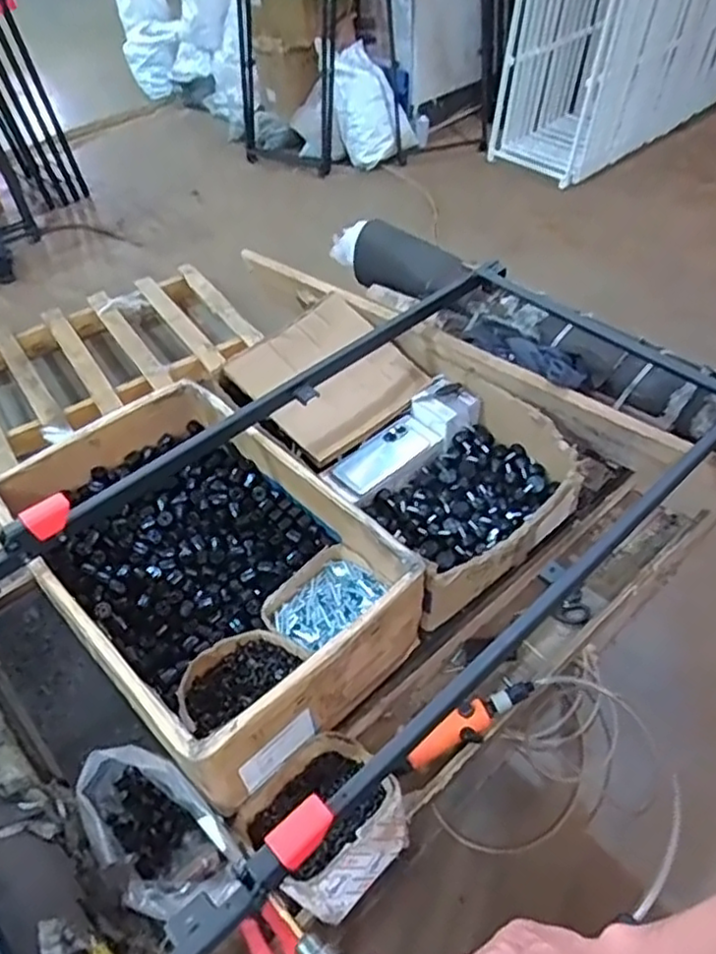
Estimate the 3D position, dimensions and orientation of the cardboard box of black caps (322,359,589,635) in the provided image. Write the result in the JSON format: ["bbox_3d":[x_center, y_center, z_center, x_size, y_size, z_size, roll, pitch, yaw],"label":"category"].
[{"bbox_3d":[0.138,0.007,1.047,0.328,0.112,0.334,-27,52,-20],"label":"cardboard box of black caps"}]

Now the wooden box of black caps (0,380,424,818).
[{"bbox_3d":[-0.213,0.112,0.934,0.353,0.139,0.533,-36,55,-26],"label":"wooden box of black caps"}]

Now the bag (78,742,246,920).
[{"bbox_3d":[-0.225,0.386,0.758,0.202,0.121,0.108,34,58,29],"label":"bag"}]

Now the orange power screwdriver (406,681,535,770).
[{"bbox_3d":[0.140,0.313,0.873,0.181,0.032,0.043,-35,51,4],"label":"orange power screwdriver"}]

